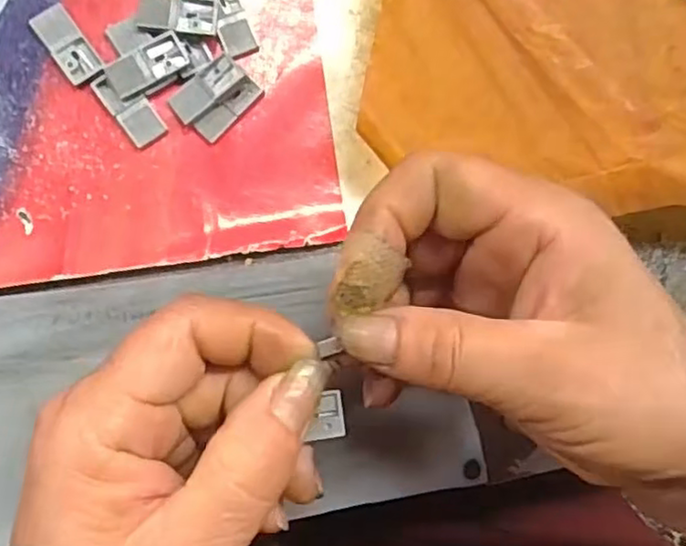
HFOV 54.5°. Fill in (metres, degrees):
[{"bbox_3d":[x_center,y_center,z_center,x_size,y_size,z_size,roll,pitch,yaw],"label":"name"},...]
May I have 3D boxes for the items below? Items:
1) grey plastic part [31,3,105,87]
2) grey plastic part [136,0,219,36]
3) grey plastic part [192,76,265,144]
[{"bbox_3d":[-0.098,-0.081,0.236,0.014,0.004,0.029,-34,95,-8],"label":"grey plastic part"},{"bbox_3d":[-0.059,-0.092,0.239,0.028,0.006,0.012,1,89,-9],"label":"grey plastic part"},{"bbox_3d":[-0.041,-0.060,0.243,0.027,0.007,0.009,-45,96,-7],"label":"grey plastic part"}]

